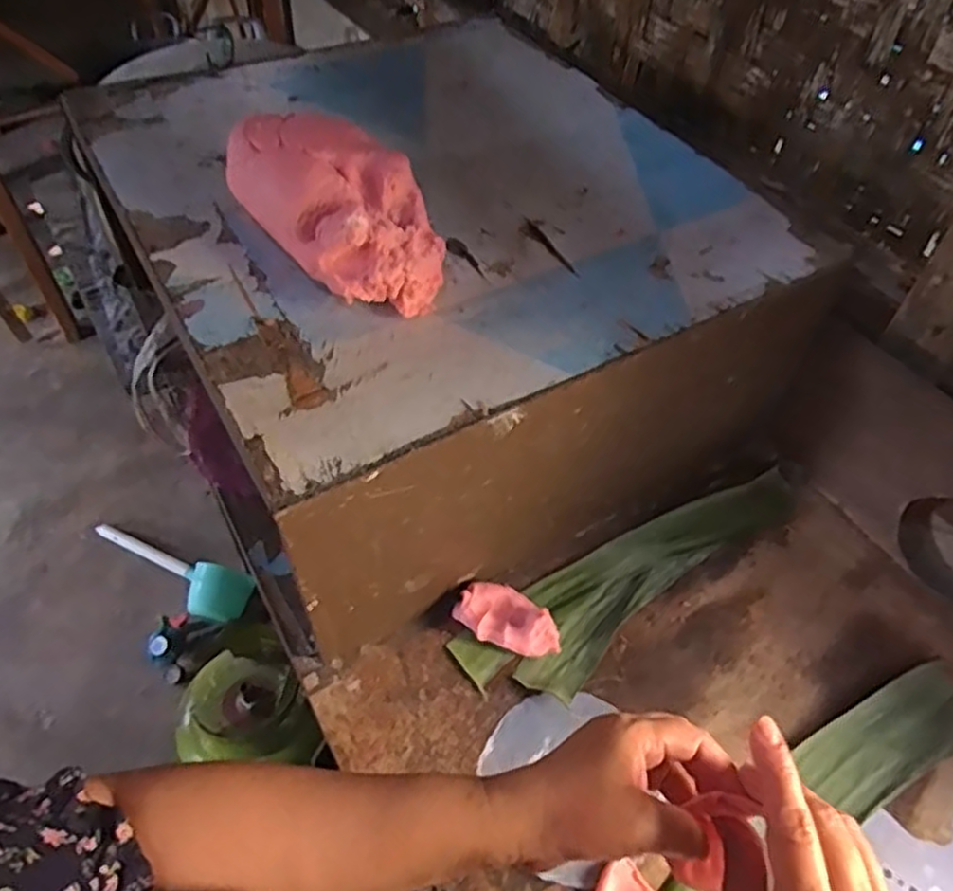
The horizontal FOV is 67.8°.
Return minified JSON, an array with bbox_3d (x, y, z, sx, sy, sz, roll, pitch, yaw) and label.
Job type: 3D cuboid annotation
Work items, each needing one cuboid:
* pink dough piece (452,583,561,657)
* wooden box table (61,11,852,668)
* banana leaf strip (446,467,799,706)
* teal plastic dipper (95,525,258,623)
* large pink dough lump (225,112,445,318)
[{"bbox_3d":[0.027,0.155,0.623,0.058,0.039,0.086,-36,61,-27],"label":"pink dough piece"},{"bbox_3d":[-0.043,-0.165,0.743,0.511,0.255,0.563,-24,56,-20],"label":"wooden box table"},{"bbox_3d":[0.159,0.122,0.677,0.384,0.011,0.093,-28,57,-23],"label":"banana leaf strip"},{"bbox_3d":[-0.656,0.248,1.509,0.426,0.102,0.114,19,52,29],"label":"teal plastic dipper"},{"bbox_3d":[-0.109,-0.184,0.555,0.106,0.090,0.194,-36,61,-27],"label":"large pink dough lump"}]

